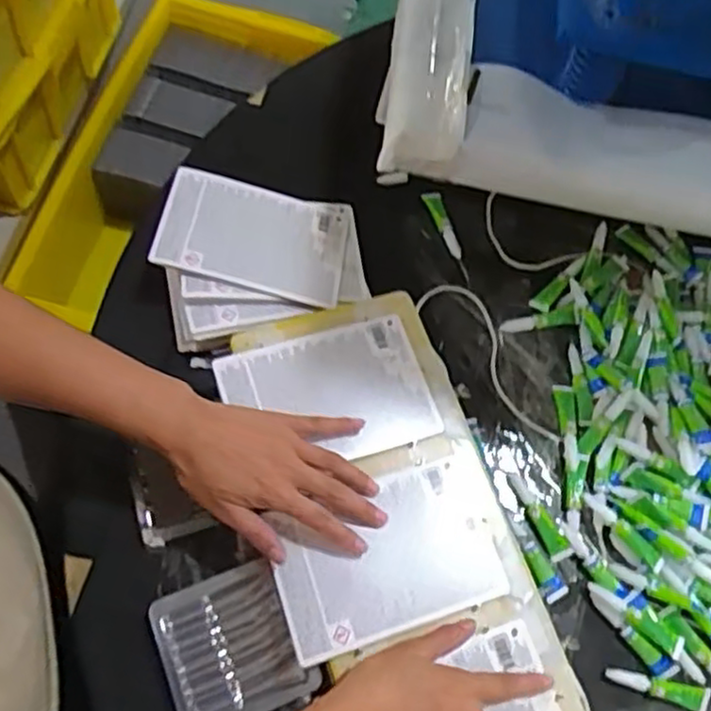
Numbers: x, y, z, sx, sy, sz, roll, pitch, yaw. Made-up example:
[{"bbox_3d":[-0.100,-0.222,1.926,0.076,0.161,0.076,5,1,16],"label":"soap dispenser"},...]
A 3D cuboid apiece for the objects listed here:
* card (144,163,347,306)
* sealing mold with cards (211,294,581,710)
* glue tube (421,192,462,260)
[{"bbox_3d":[-0.093,-0.110,0.658,0.169,0.008,0.113,14,57,-13],"label":"card"},{"bbox_3d":[0.033,0.154,0.553,0.186,0.025,0.426,-15,69,-10],"label":"sealing mold with cards"},{"bbox_3d":[0.089,-0.133,0.723,0.016,0.015,0.080,-15,69,-14],"label":"glue tube"}]

